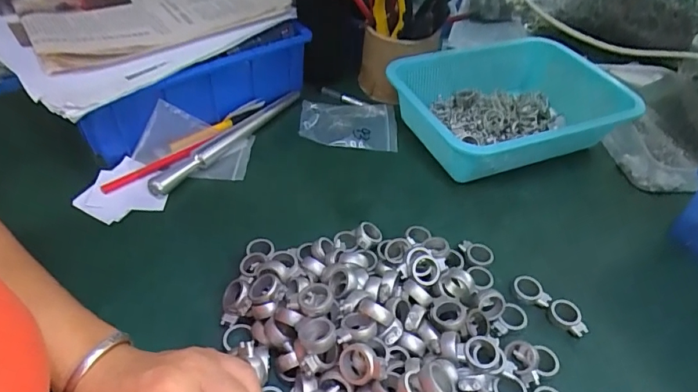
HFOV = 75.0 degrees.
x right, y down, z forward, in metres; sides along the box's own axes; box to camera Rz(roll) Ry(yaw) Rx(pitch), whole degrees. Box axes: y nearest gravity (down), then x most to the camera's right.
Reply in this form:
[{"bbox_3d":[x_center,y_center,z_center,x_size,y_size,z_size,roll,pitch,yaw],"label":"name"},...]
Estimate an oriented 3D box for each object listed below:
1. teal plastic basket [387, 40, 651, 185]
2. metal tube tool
[{"bbox_3d":[0.186,-0.104,0.554,0.236,0.083,0.189,-14,46,-18],"label":"teal plastic basket"},{"bbox_3d":[-0.140,-0.072,0.550,0.027,0.021,0.245,27,49,23],"label":"metal tube tool"}]

